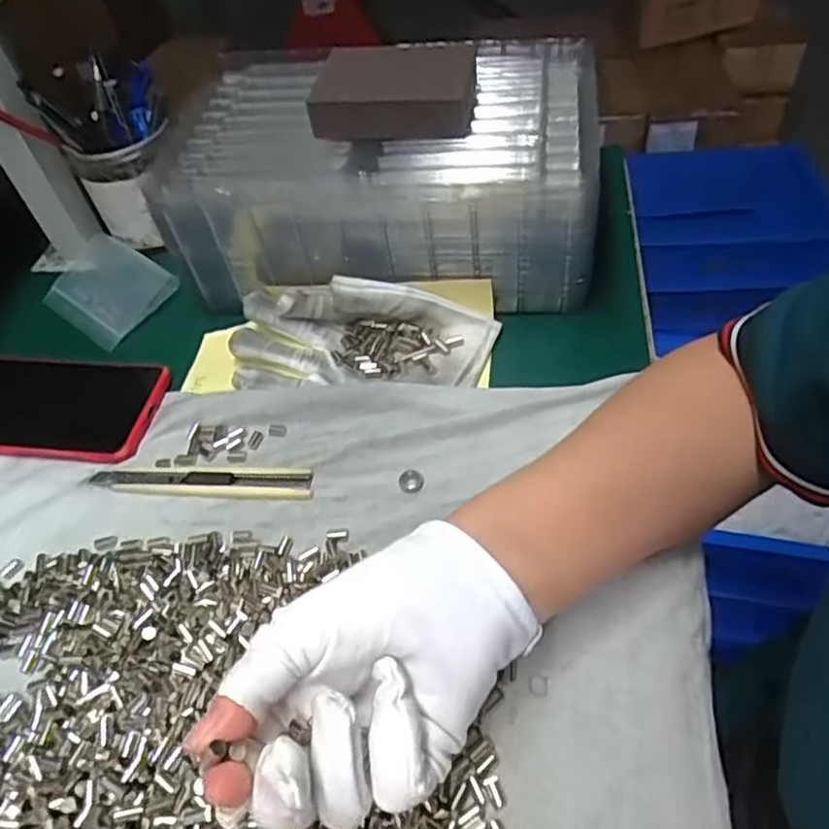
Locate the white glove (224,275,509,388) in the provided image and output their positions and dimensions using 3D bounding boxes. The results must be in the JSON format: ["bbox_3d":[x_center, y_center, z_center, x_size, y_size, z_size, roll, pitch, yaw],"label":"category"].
[{"bbox_3d":[-0.037,-0.052,0.431,0.173,0.039,0.071,3,52,8],"label":"white glove"}]

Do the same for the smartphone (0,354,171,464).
[{"bbox_3d":[-0.250,-0.008,0.440,0.161,0.008,0.075,3,52,9],"label":"smartphone"}]

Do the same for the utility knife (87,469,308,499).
[{"bbox_3d":[-0.128,0.040,0.392,0.136,0.004,0.018,1,51,7],"label":"utility knife"}]

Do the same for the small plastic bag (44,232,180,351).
[{"bbox_3d":[-0.233,-0.095,0.508,0.102,0.012,0.073,32,80,25],"label":"small plastic bag"}]

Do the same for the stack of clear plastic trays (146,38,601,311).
[{"bbox_3d":[-0.019,-0.167,0.474,0.287,0.113,0.171,5,52,10],"label":"stack of clear plastic trays"}]

